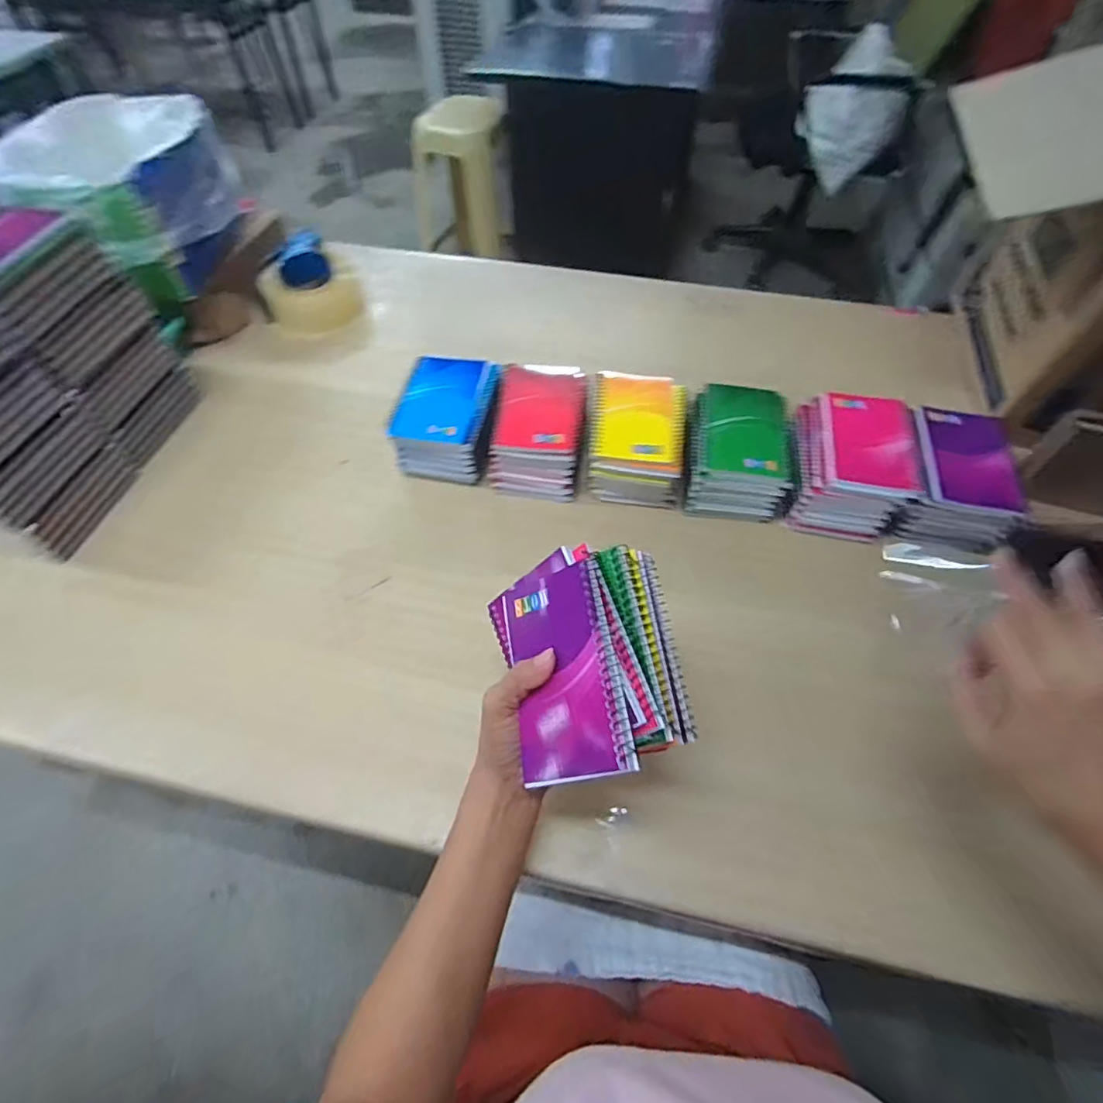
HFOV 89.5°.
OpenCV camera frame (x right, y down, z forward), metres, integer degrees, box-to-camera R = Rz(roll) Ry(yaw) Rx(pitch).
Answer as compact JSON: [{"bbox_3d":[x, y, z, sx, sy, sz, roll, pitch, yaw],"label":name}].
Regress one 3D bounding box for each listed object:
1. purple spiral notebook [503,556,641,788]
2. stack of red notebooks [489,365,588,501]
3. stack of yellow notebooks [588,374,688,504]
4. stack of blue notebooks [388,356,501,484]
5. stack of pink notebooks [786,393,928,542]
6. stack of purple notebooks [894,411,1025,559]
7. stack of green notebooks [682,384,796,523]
[{"bbox_3d":[0.007,0.077,0.361,0.079,0.012,0.131,-26,62,34],"label":"purple spiral notebook"},{"bbox_3d":[-0.011,-0.137,0.626,0.098,0.073,0.143,5,58,5],"label":"stack of red notebooks"},{"bbox_3d":[0.096,-0.130,0.620,0.101,0.075,0.144,5,58,5],"label":"stack of yellow notebooks"},{"bbox_3d":[-0.113,-0.150,0.635,0.102,0.074,0.134,5,58,5],"label":"stack of blue notebooks"},{"bbox_3d":[0.312,-0.094,0.592,0.110,0.078,0.138,8,57,7],"label":"stack of pink notebooks"},{"bbox_3d":[0.409,-0.074,0.571,0.105,0.073,0.136,16,58,12],"label":"stack of purple notebooks"},{"bbox_3d":[0.204,-0.114,0.610,0.105,0.070,0.143,7,58,6],"label":"stack of green notebooks"}]

